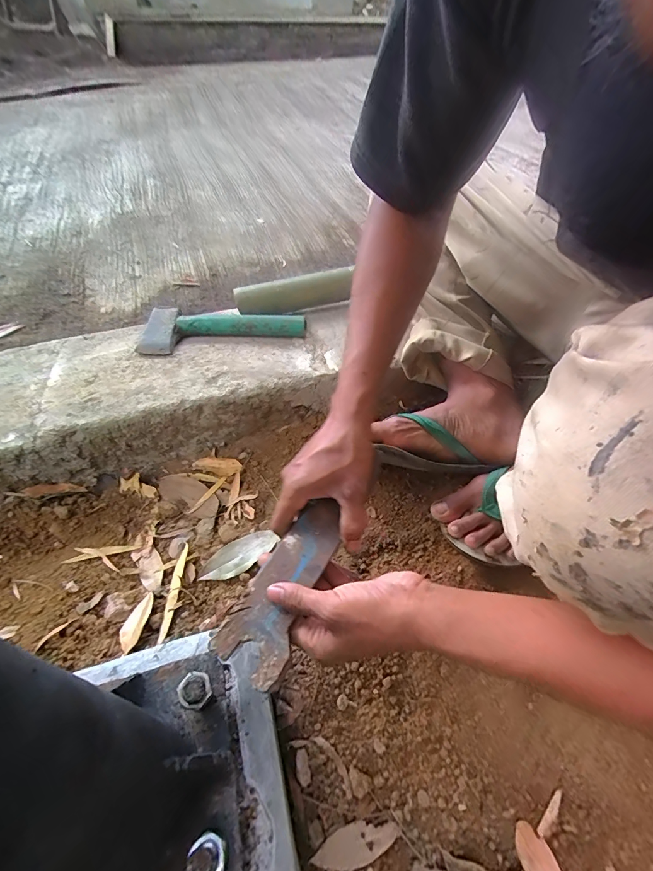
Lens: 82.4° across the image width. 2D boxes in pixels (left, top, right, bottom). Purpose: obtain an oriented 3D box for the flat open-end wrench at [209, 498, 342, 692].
[{"bbox_3d":[-0.035,0.130,0.340,0.059,0.007,0.157,22,60,18],"label":"flat open-end wrench"}]

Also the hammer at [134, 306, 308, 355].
[{"bbox_3d":[-0.167,-0.171,0.596,0.264,0.036,0.084,1,49,1],"label":"hammer"}]

